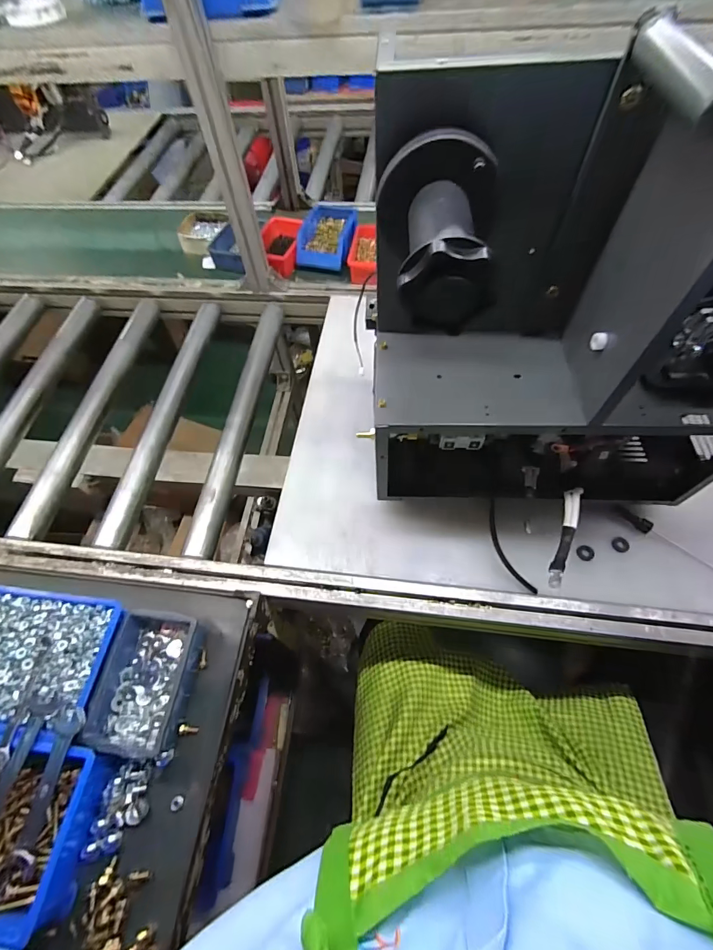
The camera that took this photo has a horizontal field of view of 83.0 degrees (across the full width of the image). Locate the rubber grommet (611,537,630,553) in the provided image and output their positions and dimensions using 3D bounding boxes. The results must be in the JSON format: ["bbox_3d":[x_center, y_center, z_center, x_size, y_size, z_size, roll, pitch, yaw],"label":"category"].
[{"bbox_3d":[0.372,0.099,0.567,0.022,0.005,0.021,-1,62,3],"label":"rubber grommet"}]

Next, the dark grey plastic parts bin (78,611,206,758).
[{"bbox_3d":[-0.244,0.244,0.483,0.096,0.057,0.145,6,63,7],"label":"dark grey plastic parts bin"}]

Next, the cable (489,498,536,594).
[{"bbox_3d":[0.203,0.100,0.545,0.022,0.013,0.134,-23,85,-9],"label":"cable"}]

